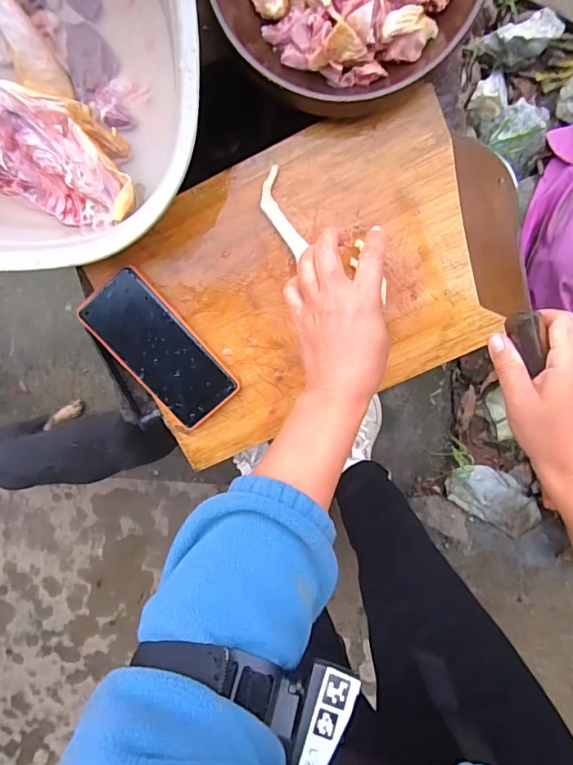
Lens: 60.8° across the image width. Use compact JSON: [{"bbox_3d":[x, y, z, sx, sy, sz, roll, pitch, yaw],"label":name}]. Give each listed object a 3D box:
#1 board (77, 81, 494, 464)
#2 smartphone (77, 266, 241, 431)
[{"bbox_3d":[0.012,-0.089,0.472,0.345,0.028,0.245,-24,96,6],"label":"board"},{"bbox_3d":[-0.124,-0.031,0.481,0.076,0.012,0.160,-39,102,8],"label":"smartphone"}]

